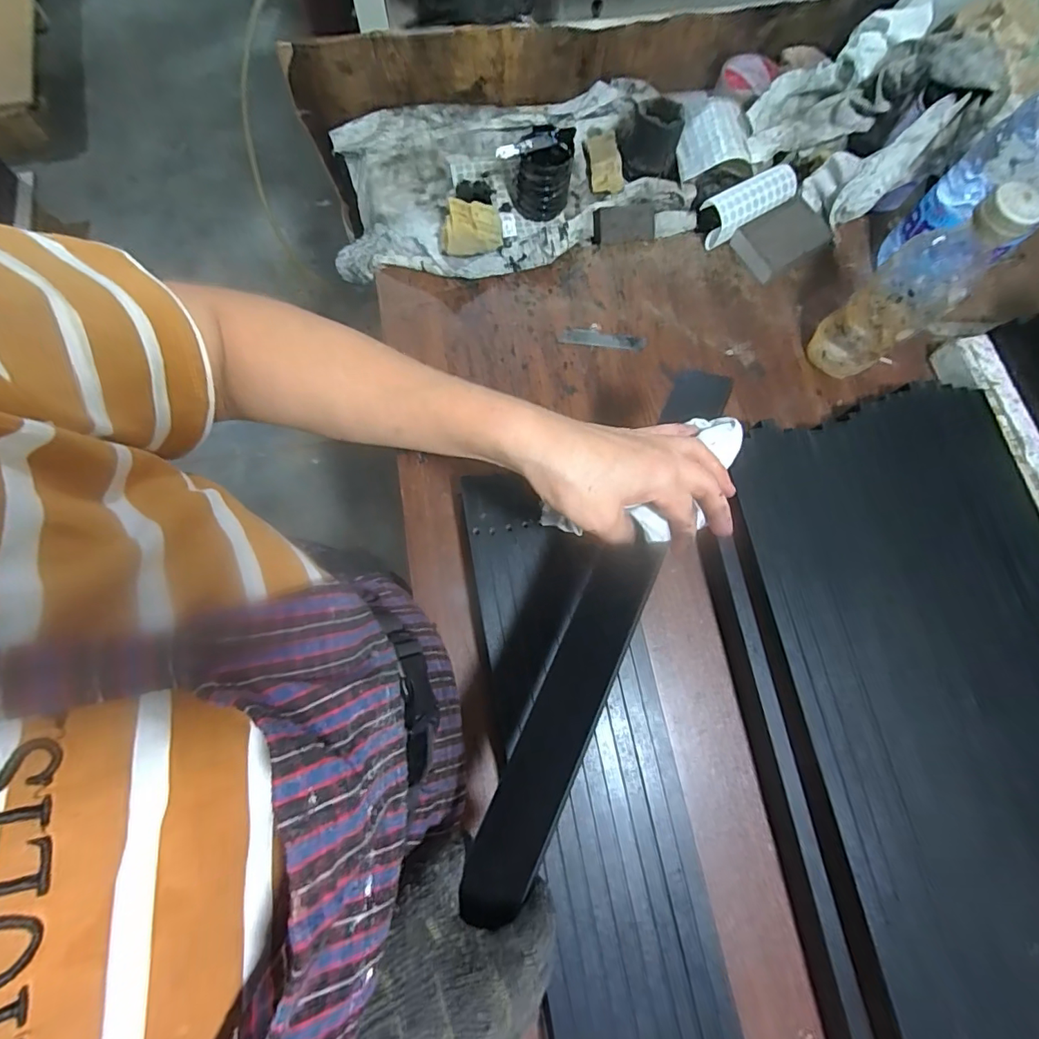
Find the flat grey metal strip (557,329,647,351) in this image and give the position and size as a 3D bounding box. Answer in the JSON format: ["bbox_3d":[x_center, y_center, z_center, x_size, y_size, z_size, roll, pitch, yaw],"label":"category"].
[{"bbox_3d":[0.095,-0.203,0.570,0.099,0.006,0.021,4,80,1],"label":"flat grey metal strip"}]

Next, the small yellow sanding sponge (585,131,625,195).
[{"bbox_3d":[0.107,-0.449,0.629,0.039,0.015,0.086,-13,75,25],"label":"small yellow sanding sponge"}]

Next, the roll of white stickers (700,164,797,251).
[{"bbox_3d":[0.271,-0.372,0.591,0.122,0.050,0.043,-29,79,-8],"label":"roll of white stickers"}]

